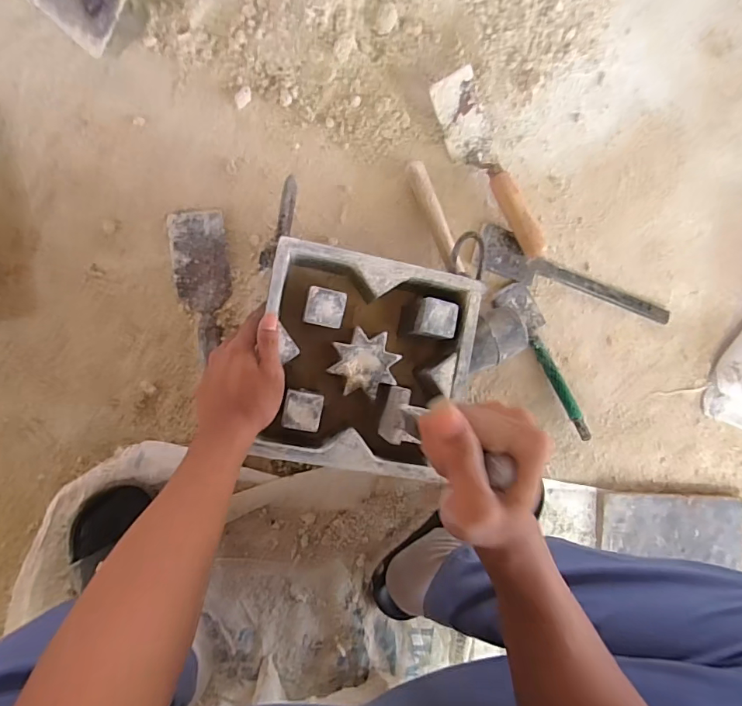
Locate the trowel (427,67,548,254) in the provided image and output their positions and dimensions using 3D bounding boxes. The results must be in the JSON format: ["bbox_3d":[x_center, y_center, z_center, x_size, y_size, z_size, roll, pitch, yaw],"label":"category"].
[{"bbox_3d":[0.171,-0.255,0.625,0.063,0.051,0.264,-34,94,-9],"label":"trowel"}]

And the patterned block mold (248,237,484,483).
[{"bbox_3d":[-0.011,0.011,0.514,0.218,0.082,0.223,11,87,-9],"label":"patterned block mold"}]

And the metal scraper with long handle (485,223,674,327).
[{"bbox_3d":[0.305,-0.109,0.661,0.315,0.016,0.060,17,86,-9],"label":"metal scraper with long handle"}]

